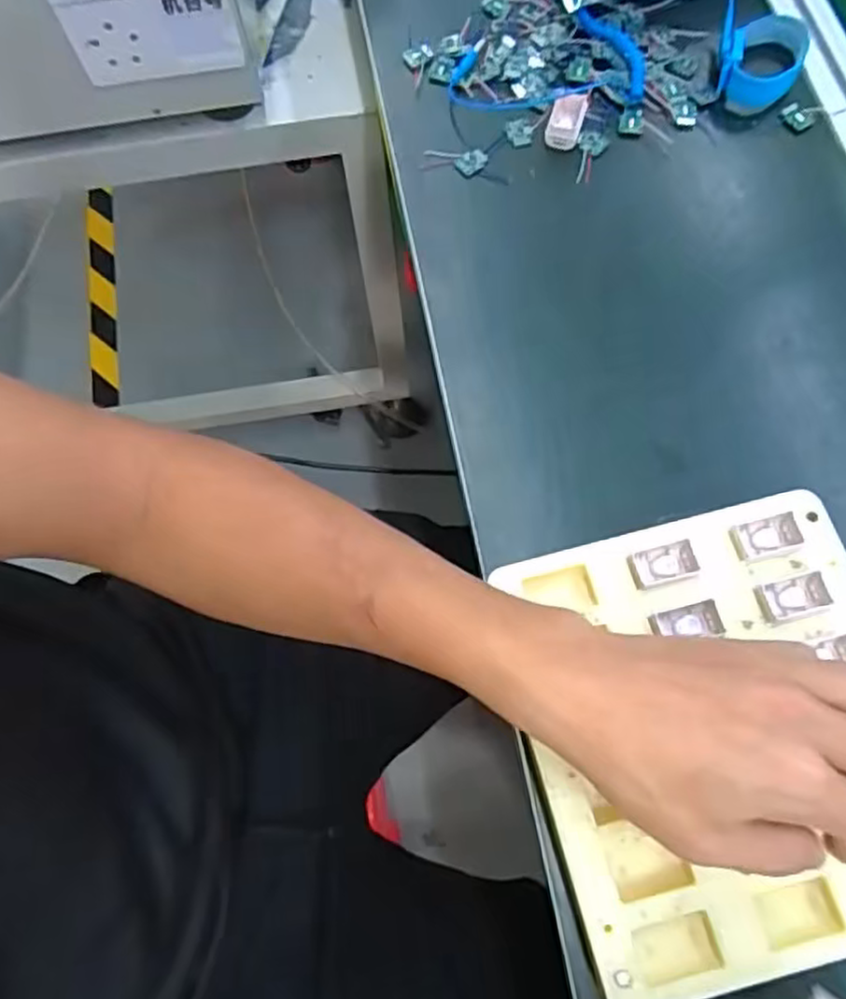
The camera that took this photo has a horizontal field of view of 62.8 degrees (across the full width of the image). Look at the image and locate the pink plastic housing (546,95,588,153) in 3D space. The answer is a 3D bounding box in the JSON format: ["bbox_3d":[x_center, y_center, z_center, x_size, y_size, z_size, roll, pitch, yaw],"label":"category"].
[{"bbox_3d":[0.097,-0.258,0.472,0.023,0.011,0.041,18,81,2],"label":"pink plastic housing"}]

